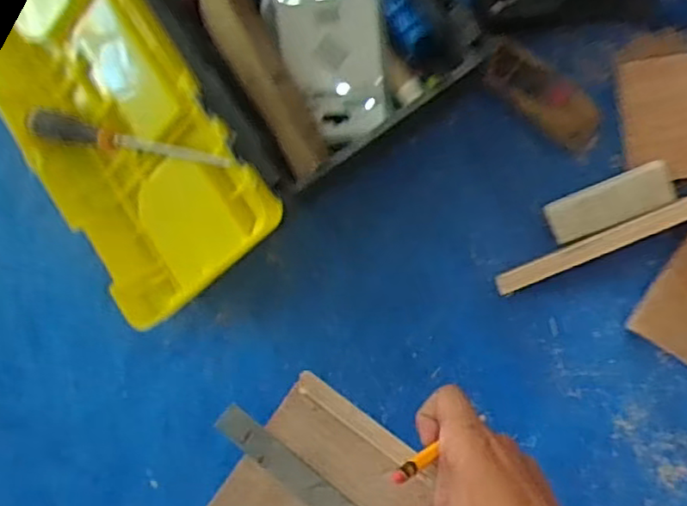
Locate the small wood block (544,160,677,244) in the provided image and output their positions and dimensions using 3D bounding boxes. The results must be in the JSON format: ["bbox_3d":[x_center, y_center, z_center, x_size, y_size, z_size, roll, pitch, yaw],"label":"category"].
[{"bbox_3d":[0.237,-0.045,0.578,0.104,0.027,0.041,-23,85,8],"label":"small wood block"}]

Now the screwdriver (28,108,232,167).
[{"bbox_3d":[-0.210,-0.108,0.624,0.243,0.026,0.028,15,91,24],"label":"screwdriver"}]

